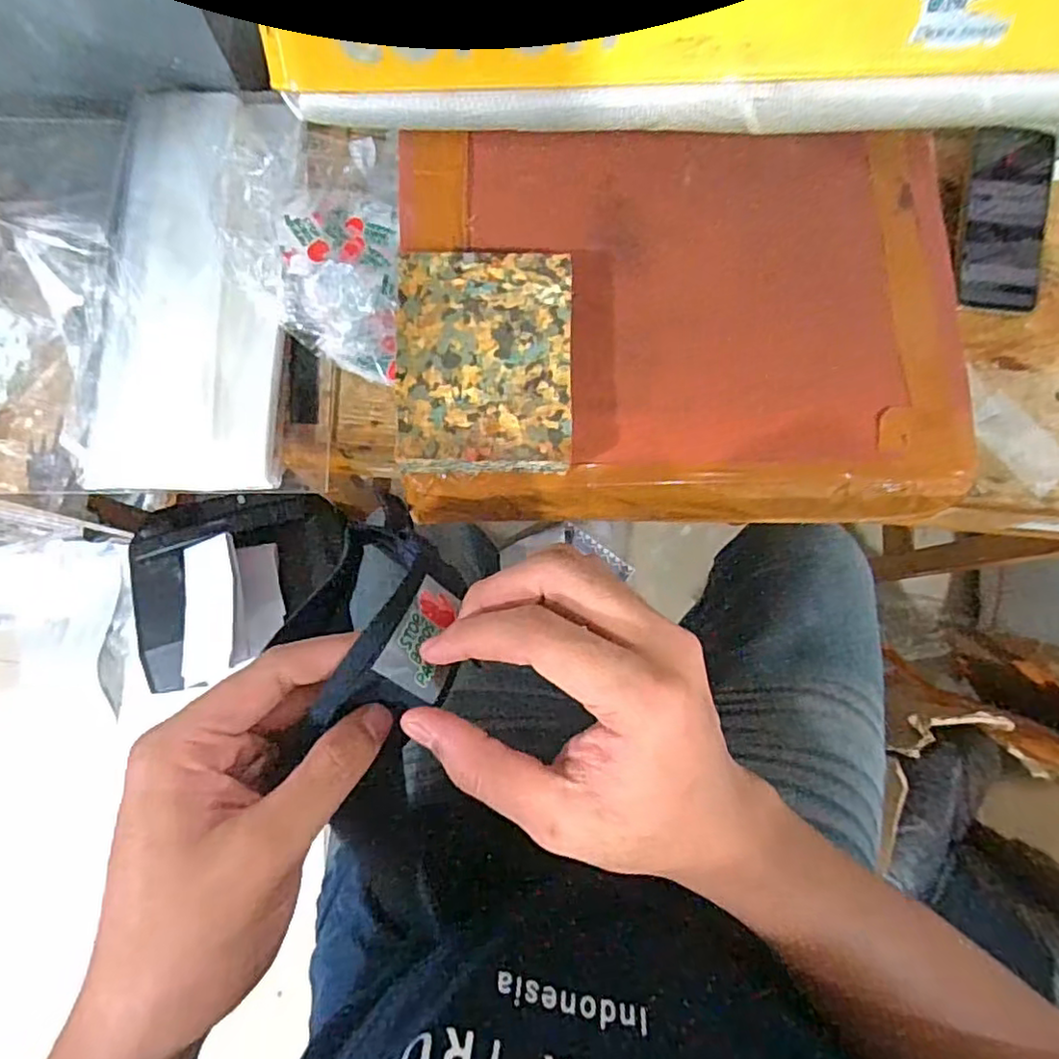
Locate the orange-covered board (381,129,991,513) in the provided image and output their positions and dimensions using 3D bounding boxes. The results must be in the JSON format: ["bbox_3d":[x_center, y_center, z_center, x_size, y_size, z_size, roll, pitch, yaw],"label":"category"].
[{"bbox_3d":[0.108,-0.144,0.440,0.374,0.036,0.270,-1,81,-2],"label":"orange-covered board"}]

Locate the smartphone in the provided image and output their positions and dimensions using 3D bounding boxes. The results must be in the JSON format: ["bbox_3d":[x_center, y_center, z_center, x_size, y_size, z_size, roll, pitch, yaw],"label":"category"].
[{"bbox_3d":[0.443,-0.284,0.586,0.077,0.015,0.153,0,102,4],"label":"smartphone"}]

